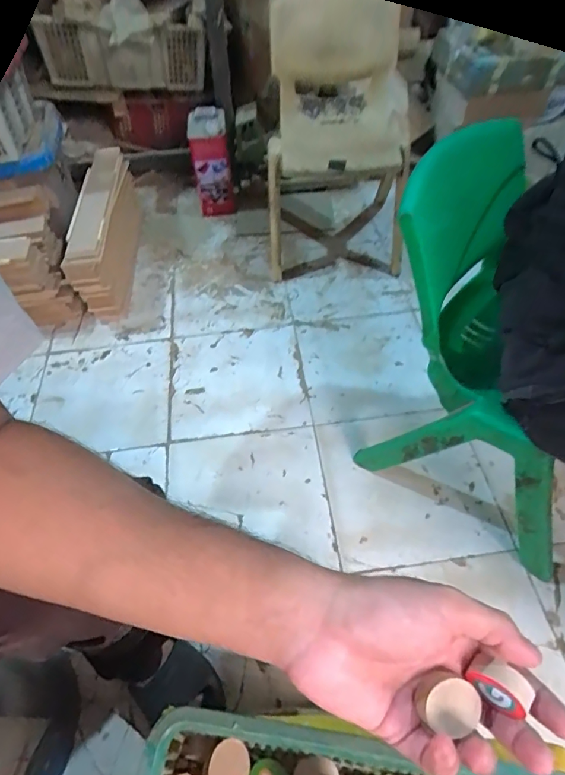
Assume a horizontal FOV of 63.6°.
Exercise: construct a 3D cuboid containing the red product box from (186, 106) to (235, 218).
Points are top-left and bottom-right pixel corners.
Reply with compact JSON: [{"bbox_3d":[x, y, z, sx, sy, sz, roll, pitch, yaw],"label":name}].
[{"bbox_3d":[-0.213,-0.676,1.378,0.111,0.260,0.177,-6,52,-1],"label":"red product box"}]

